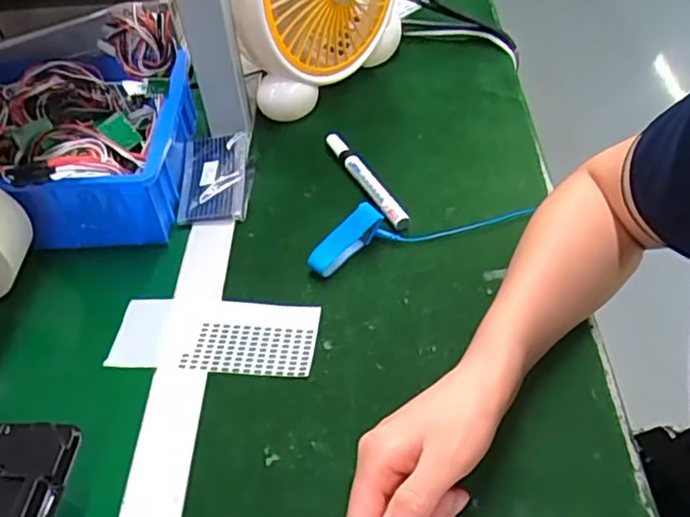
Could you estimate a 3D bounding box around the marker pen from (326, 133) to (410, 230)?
[{"bbox_3d":[0.020,-0.077,0.595,0.018,0.020,0.143,-23,49,-15],"label":"marker pen"}]

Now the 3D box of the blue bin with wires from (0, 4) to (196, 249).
[{"bbox_3d":[-0.299,-0.112,0.585,0.296,0.122,0.211,-8,47,-2],"label":"blue bin with wires"}]

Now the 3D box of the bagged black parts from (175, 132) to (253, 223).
[{"bbox_3d":[-0.129,-0.082,0.611,0.068,0.024,0.111,-3,47,3],"label":"bagged black parts"}]

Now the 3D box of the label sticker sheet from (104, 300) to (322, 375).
[{"bbox_3d":[-0.103,0.061,0.492,0.158,0.006,0.065,3,52,6],"label":"label sticker sheet"}]

